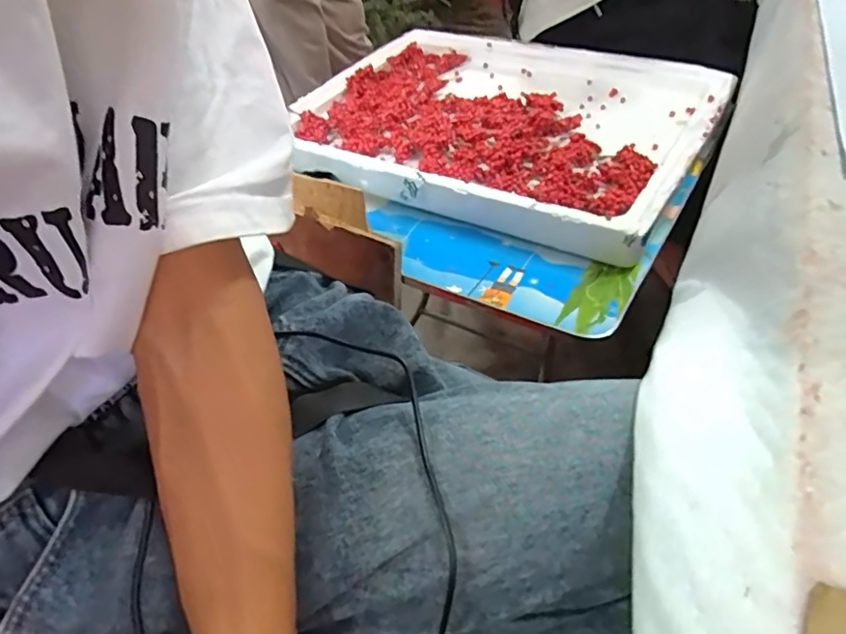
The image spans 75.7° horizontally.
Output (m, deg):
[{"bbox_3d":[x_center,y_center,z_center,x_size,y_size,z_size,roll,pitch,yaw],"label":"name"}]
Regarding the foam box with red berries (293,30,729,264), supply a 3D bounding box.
[{"bbox_3d":[0.116,-0.301,0.839,0.565,0.057,0.473,20,51,25],"label":"foam box with red berries"}]

